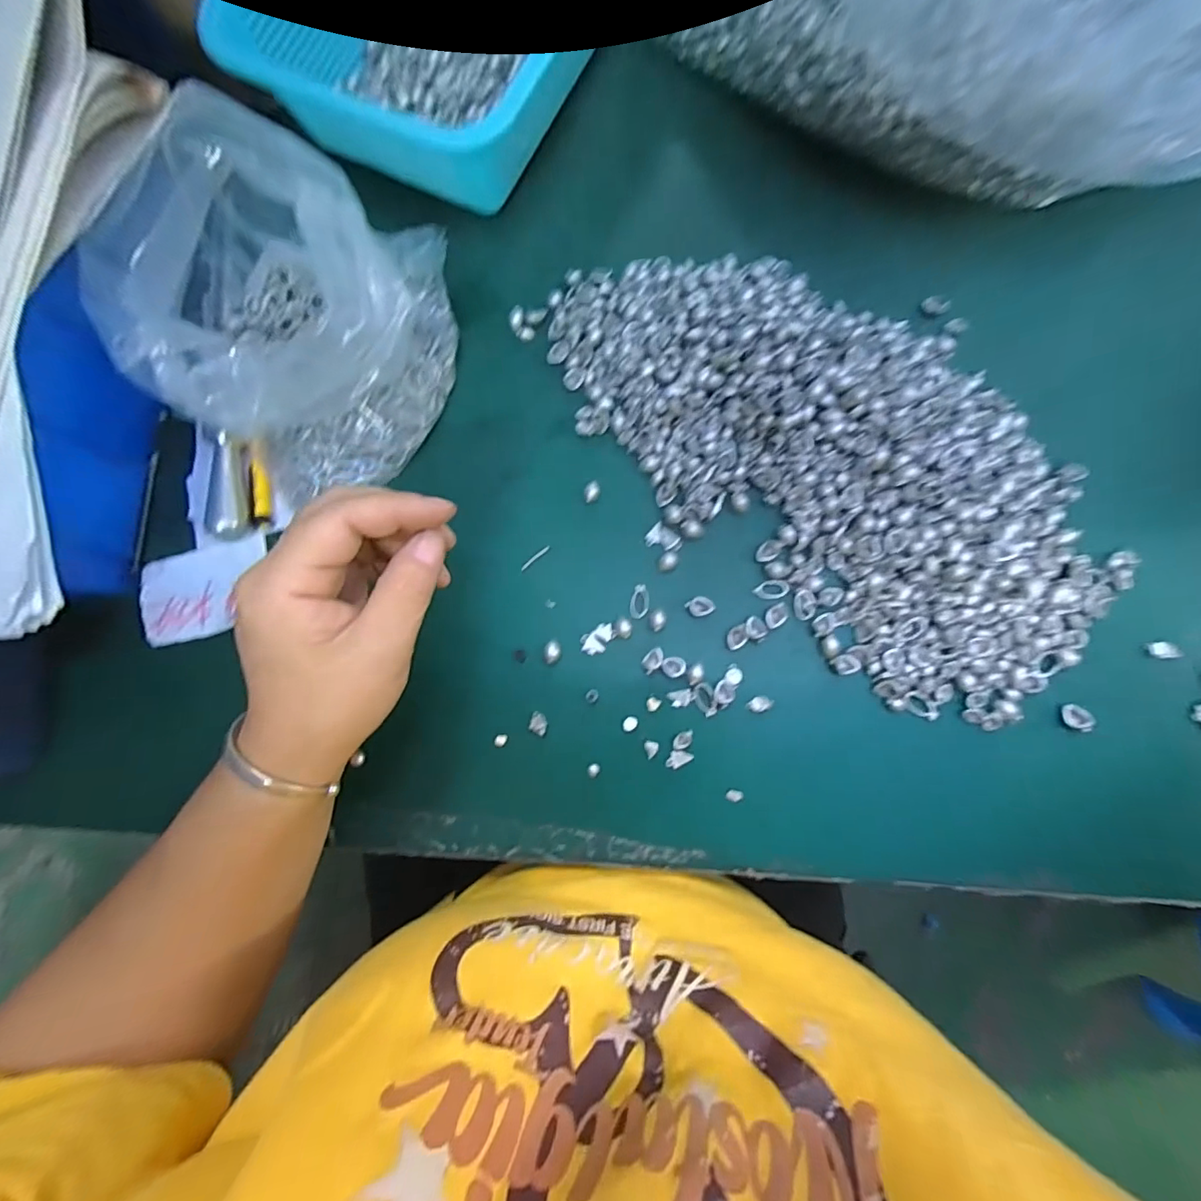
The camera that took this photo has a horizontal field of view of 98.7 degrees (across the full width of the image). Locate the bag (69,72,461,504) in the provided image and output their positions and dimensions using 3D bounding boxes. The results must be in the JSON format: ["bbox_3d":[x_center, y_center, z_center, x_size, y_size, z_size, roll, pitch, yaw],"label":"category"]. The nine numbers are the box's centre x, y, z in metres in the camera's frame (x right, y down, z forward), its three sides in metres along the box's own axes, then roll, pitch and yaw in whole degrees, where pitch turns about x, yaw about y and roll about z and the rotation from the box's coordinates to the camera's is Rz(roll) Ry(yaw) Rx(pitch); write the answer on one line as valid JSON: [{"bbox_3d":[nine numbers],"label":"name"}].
[{"bbox_3d":[-0.154,-0.156,0.273,0.140,0.095,0.174,44,87,7],"label":"bag"}]

